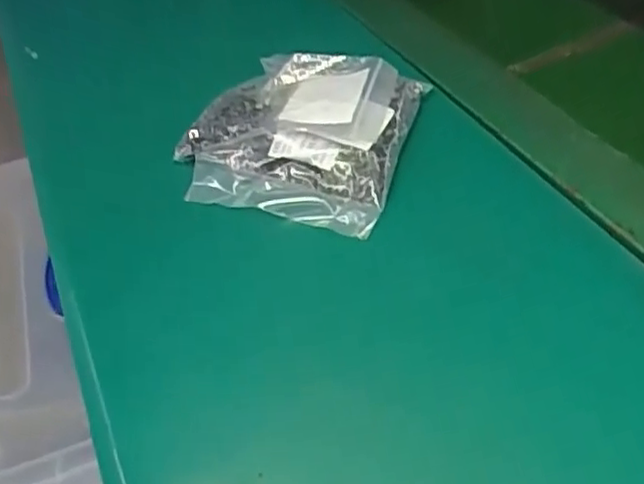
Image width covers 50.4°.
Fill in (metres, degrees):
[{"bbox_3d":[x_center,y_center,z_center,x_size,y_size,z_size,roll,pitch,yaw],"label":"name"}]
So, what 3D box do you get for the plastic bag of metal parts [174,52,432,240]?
[{"bbox_3d":[-0.020,-0.080,0.471,0.151,0.044,0.151,7,44,15],"label":"plastic bag of metal parts"}]

